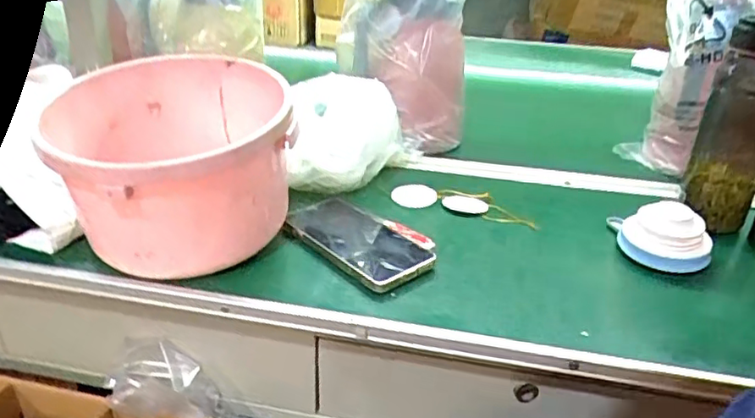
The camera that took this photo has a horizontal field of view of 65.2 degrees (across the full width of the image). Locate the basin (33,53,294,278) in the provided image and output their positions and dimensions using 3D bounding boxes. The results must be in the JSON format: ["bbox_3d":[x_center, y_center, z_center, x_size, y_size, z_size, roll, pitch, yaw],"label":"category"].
[{"bbox_3d":[-0.193,-0.043,0.568,0.213,0.140,0.226,-10,30,-23],"label":"basin"}]

